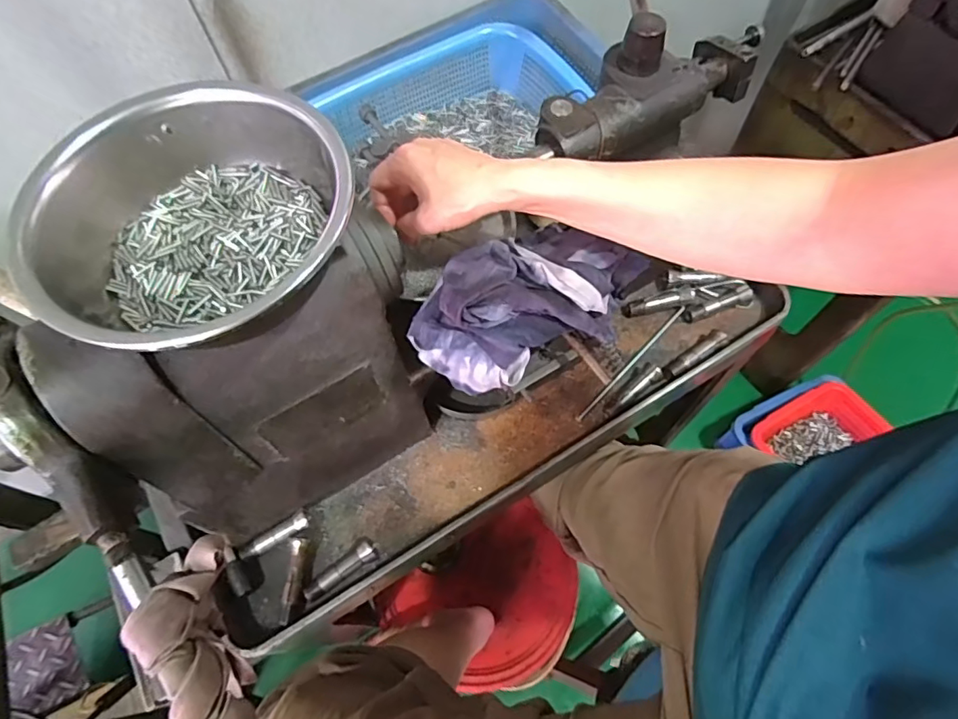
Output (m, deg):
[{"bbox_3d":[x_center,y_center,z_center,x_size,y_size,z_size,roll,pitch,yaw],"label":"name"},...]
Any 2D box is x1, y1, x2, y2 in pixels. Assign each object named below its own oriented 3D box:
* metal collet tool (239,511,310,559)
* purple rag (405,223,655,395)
[{"bbox_3d":[-0.202,0.175,0.535,0.072,0.011,0.017,-29,67,-11],"label":"metal collet tool"},{"bbox_3d":[0.032,-0.042,0.402,0.163,0.064,0.093,-25,67,-9],"label":"purple rag"}]

